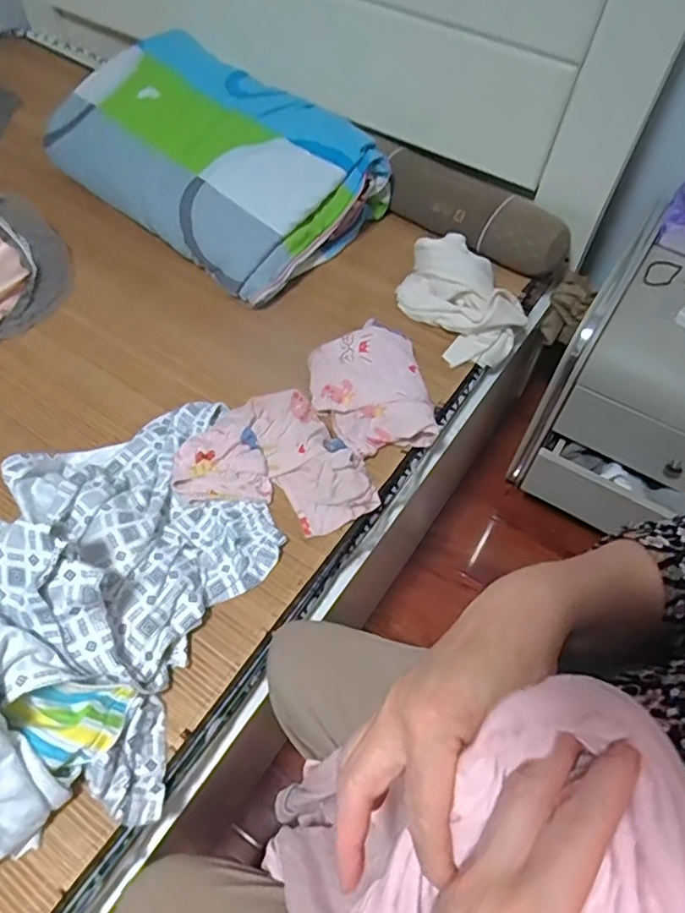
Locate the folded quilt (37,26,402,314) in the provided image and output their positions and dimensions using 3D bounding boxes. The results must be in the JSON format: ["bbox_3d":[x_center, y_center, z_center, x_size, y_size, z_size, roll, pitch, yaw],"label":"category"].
[{"bbox_3d":[-0.247,-0.561,1.084,0.586,0.137,0.343,34,63,20],"label":"folded quilt"}]

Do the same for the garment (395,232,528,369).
[{"bbox_3d":[0.198,-0.266,1.005,0.164,0.094,0.227,-26,61,-16],"label":"garment"}]

